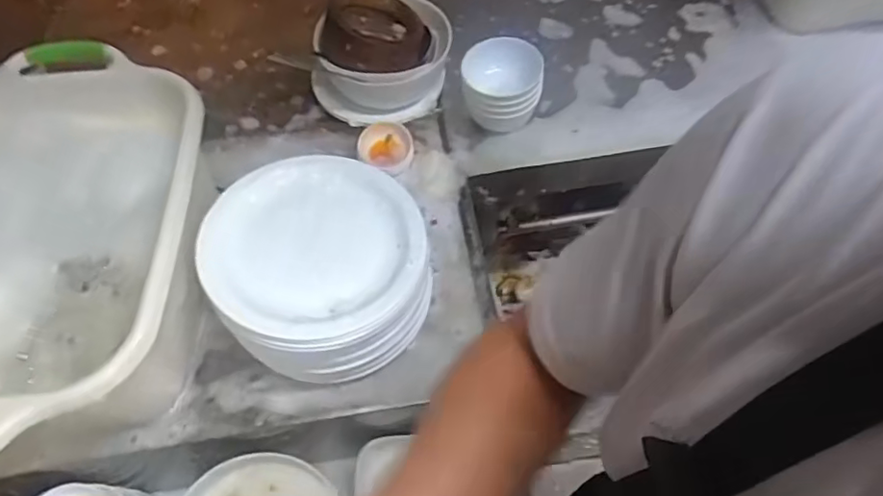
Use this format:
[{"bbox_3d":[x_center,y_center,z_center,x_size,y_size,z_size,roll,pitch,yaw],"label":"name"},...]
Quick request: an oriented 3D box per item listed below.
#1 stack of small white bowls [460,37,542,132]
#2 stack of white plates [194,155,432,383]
[{"bbox_3d":[0.079,-0.221,0.792,0.100,0.095,0.086,-1,58,2],"label":"stack of small white bowls"},{"bbox_3d":[-0.129,0.020,0.650,0.220,0.128,0.227,-12,58,-5],"label":"stack of white plates"}]

